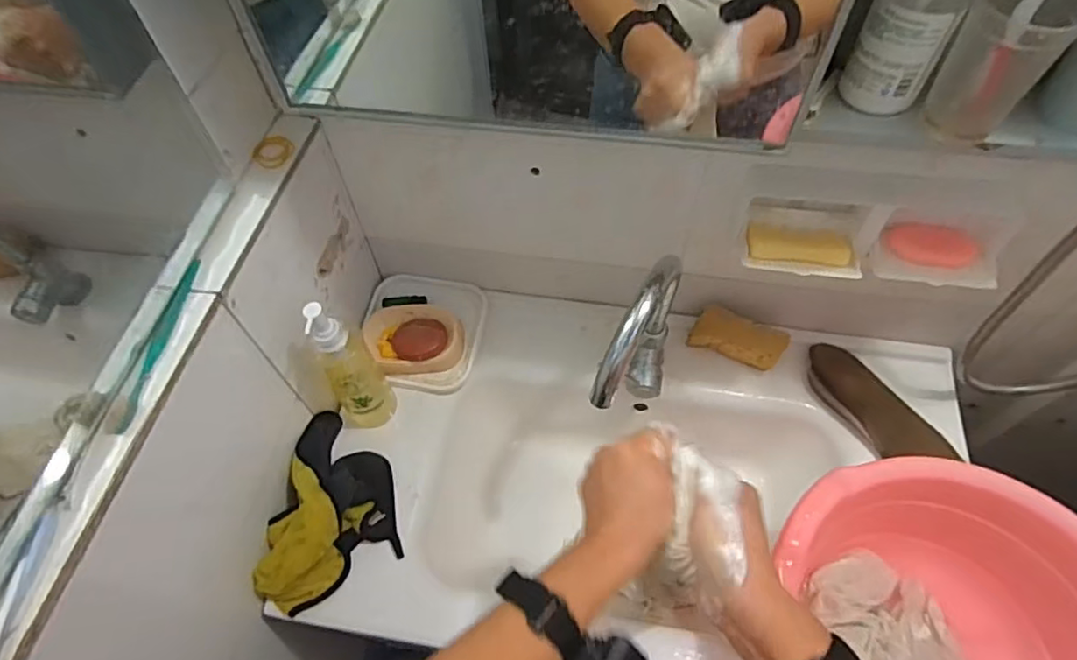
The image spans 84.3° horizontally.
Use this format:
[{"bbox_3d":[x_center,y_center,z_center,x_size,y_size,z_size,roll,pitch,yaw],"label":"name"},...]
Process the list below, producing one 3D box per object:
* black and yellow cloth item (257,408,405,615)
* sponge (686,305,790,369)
[{"bbox_3d":[-0.234,0.214,0.713,0.137,0.098,0.232,7,58,7],"label":"black and yellow cloth item"},{"bbox_3d":[0.272,0.010,0.810,0.119,0.042,0.047,22,61,15],"label":"sponge"}]

